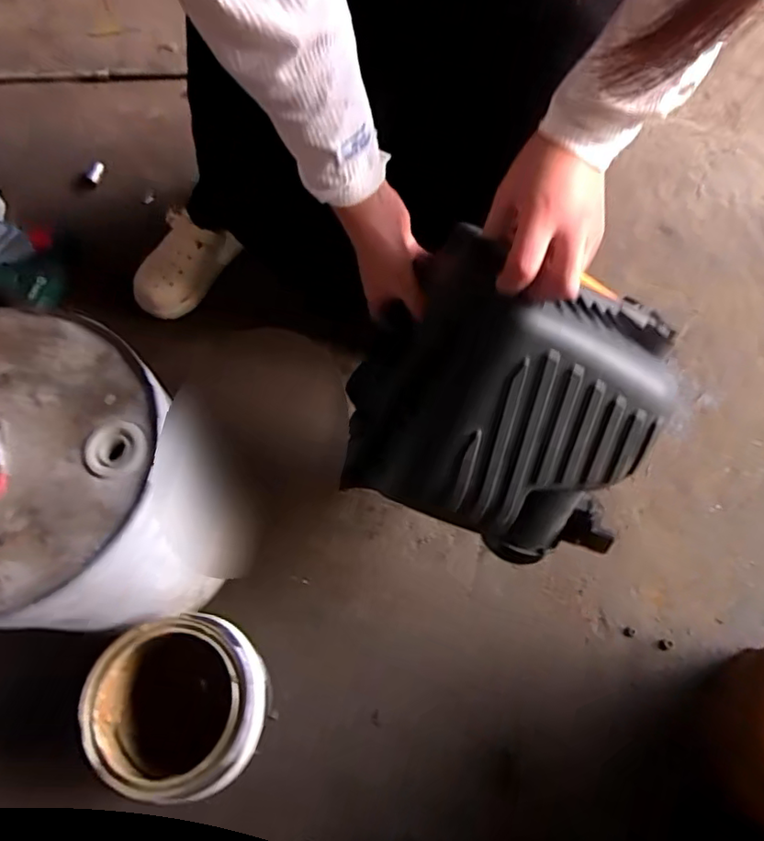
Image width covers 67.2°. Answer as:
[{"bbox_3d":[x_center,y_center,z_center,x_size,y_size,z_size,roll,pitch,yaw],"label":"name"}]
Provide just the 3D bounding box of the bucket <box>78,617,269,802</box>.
[{"bbox_3d":[-0.206,0.300,0.626,0.175,0.155,0.157,-10,66,-4],"label":"bucket"}]

